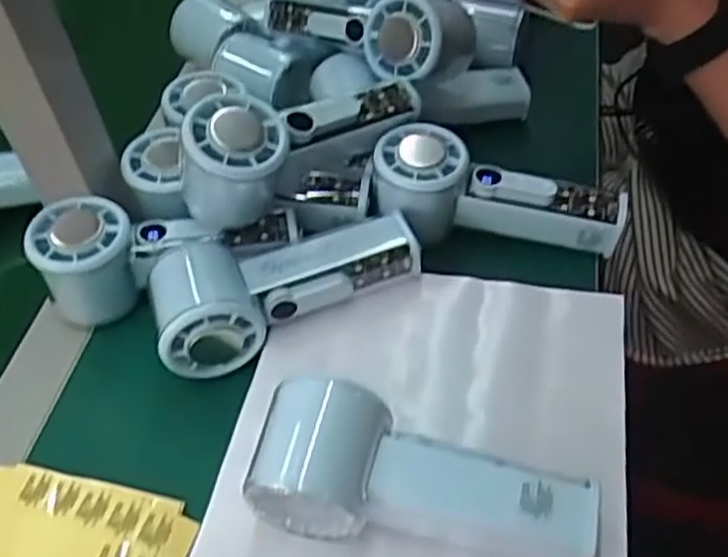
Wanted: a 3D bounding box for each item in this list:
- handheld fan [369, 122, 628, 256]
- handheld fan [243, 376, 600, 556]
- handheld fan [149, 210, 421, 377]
[{"bbox_3d":[0.081,-0.049,0.475,0.151,0.050,0.054,13,49,-1],"label":"handheld fan"},{"bbox_3d":[0.026,0.097,0.349,0.154,0.054,0.060,14,50,0],"label":"handheld fan"},{"bbox_3d":[-0.045,-0.001,0.443,0.152,0.051,0.065,-18,49,-10],"label":"handheld fan"}]

